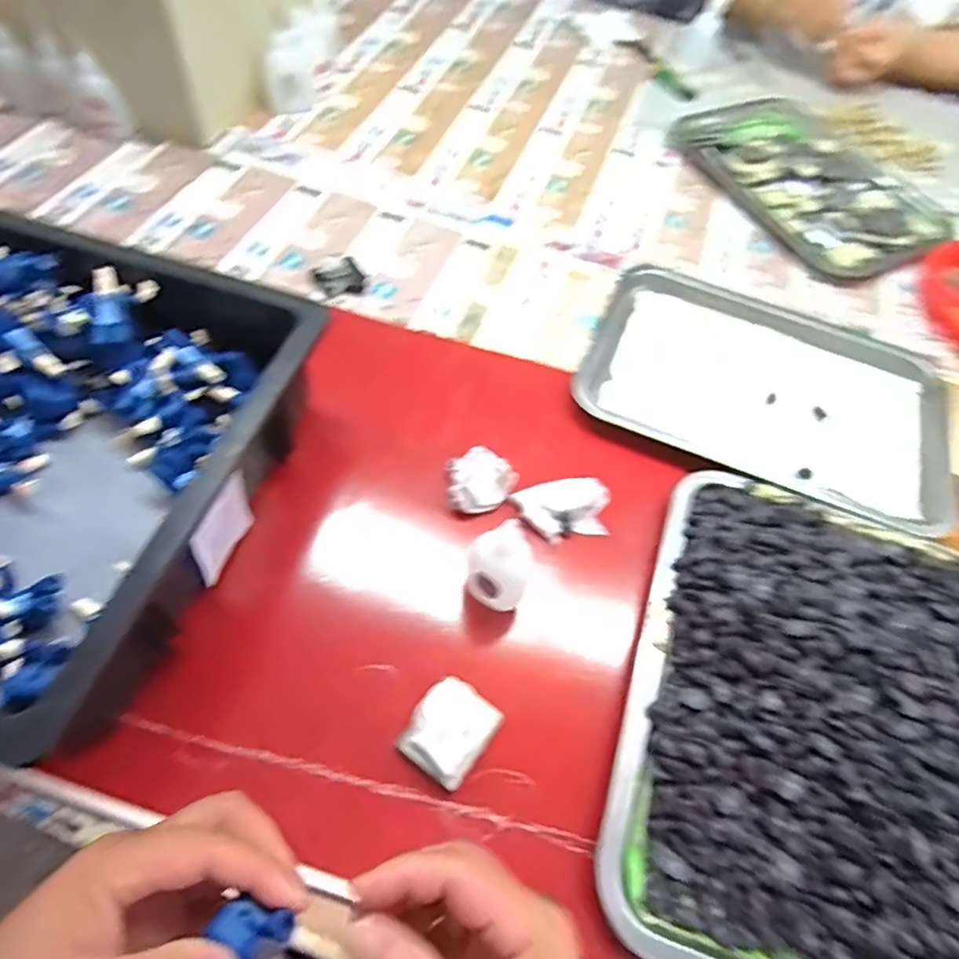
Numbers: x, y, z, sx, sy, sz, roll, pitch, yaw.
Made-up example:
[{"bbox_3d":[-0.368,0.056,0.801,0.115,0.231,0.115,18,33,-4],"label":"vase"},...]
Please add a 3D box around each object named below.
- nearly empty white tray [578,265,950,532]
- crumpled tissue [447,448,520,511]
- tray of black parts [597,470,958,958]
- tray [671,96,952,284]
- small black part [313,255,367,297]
[{"bbox_3d":[0.260,-0.092,0.536,0.304,0.020,0.225,24,60,10],"label":"nearly empty white tray"},{"bbox_3d":[-0.005,0.005,0.454,0.048,0.042,0.050,-32,66,-22],"label":"crumpled tissue"},{"bbox_3d":[0.224,0.145,0.358,0.247,0.040,0.308,19,59,7],"label":"tray of black parts"},{"bbox_3d":[0.400,-0.366,0.715,0.234,0.027,0.314,-22,63,-17],"label":"tray"},{"bbox_3d":[-0.132,-0.192,0.569,0.044,0.011,0.039,-22,63,-17],"label":"small black part"}]

